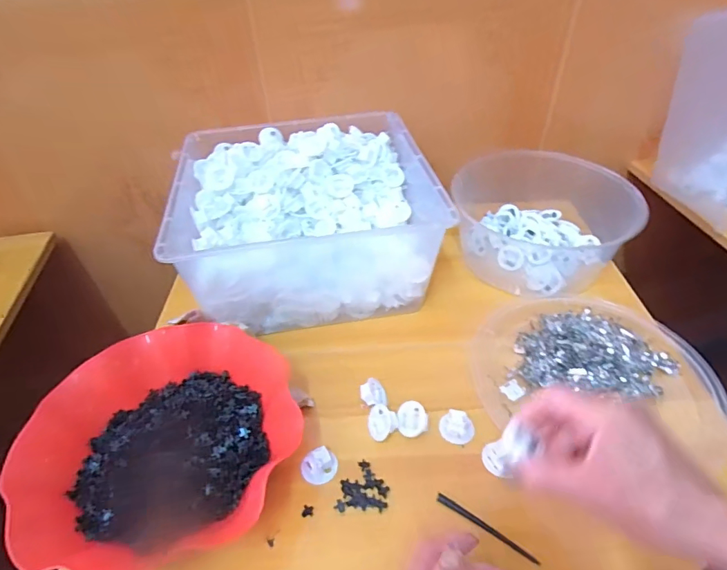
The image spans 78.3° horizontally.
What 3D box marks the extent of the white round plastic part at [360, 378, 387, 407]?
[{"bbox_3d":[0.011,0.112,0.461,0.014,0.032,0.029,-32,56,32],"label":"white round plastic part"}]

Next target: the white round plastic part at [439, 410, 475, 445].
[{"bbox_3d":[0.092,0.139,0.438,0.032,0.012,0.029,32,53,31],"label":"white round plastic part"}]

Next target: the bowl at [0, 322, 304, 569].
[{"bbox_3d":[-0.169,0.139,0.400,0.216,0.080,0.202,-1,43,1],"label":"bowl"}]

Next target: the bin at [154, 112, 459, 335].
[{"bbox_3d":[-0.066,-0.084,0.562,0.291,0.138,0.254,-9,44,-7],"label":"bin"}]

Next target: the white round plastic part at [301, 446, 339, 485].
[{"bbox_3d":[-0.040,0.165,0.410,0.033,0.012,0.030,-1,43,1],"label":"white round plastic part"}]

